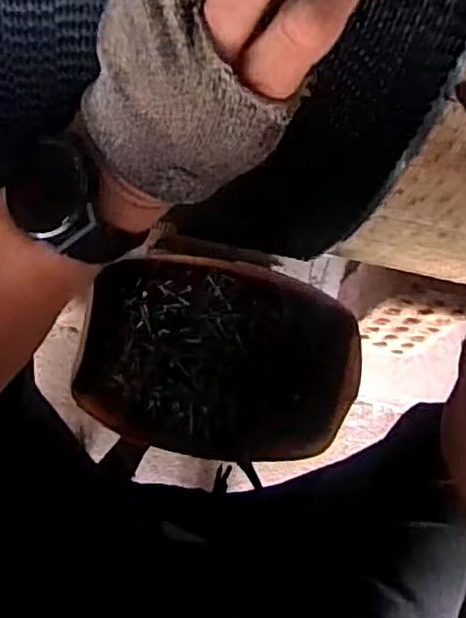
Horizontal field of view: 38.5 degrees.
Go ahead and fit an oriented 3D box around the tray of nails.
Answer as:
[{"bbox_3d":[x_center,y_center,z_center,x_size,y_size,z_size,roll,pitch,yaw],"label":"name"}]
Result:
[{"bbox_3d":[-0.007,0.039,0.491,0.195,0.042,0.137,12,91,-8],"label":"tray of nails"}]

